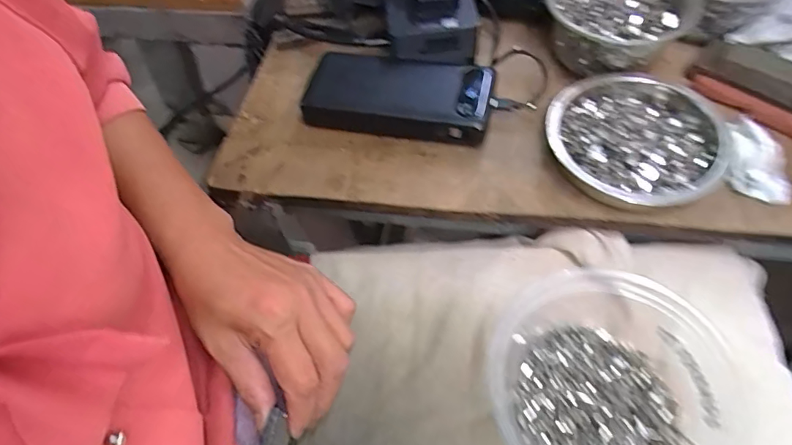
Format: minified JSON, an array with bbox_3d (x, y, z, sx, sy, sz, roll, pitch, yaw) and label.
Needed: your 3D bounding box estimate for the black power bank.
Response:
[{"bbox_3d":[0.001,-0.106,0.423,0.154,0.028,0.072,12,59,12],"label":"black power bank"}]

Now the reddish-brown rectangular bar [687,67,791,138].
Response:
[{"bbox_3d":[0.298,-0.077,0.382,0.153,0.012,0.018,36,67,24],"label":"reddish-brown rectangular bar"}]

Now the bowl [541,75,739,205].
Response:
[{"bbox_3d":[0.182,-0.065,0.373,0.134,0.032,0.120,-23,58,-10],"label":"bowl"}]

